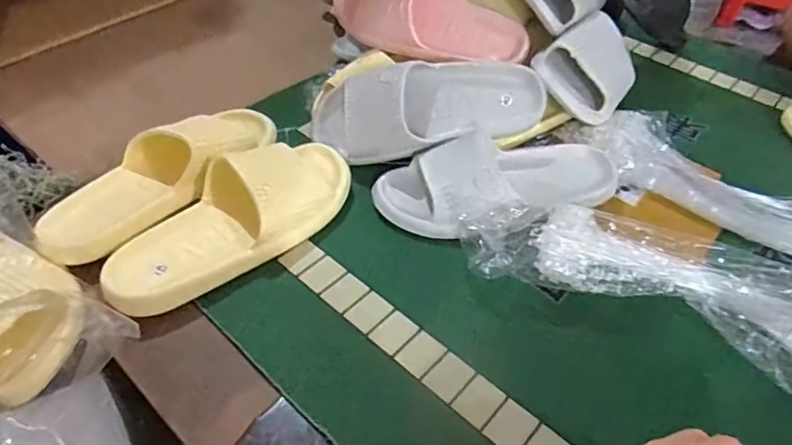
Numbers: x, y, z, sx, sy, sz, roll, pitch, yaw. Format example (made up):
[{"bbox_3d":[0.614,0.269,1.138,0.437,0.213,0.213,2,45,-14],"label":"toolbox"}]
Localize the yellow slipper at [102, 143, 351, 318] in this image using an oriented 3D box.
[{"bbox_3d":[-0.154,-0.015,0.514,0.259,0.062,0.102,-30,53,-28],"label":"yellow slipper"}]

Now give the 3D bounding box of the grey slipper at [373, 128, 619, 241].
[{"bbox_3d":[0.114,-0.048,0.570,0.261,0.067,0.124,-14,47,-16],"label":"grey slipper"}]

